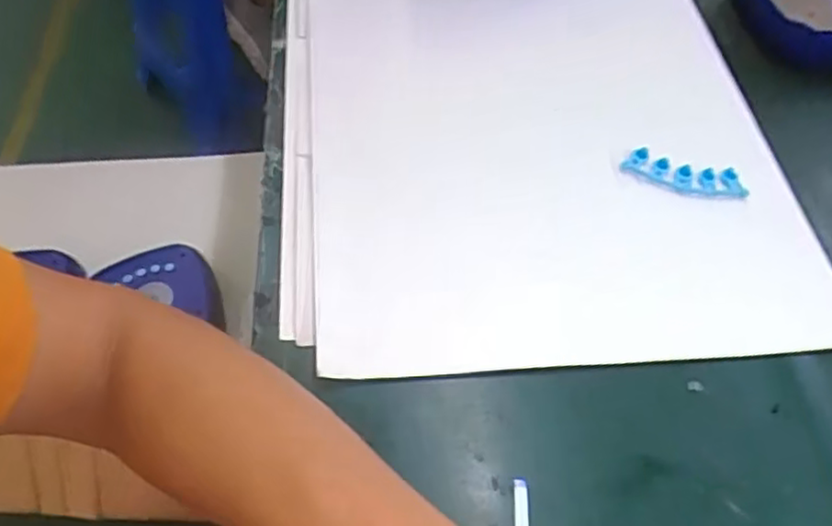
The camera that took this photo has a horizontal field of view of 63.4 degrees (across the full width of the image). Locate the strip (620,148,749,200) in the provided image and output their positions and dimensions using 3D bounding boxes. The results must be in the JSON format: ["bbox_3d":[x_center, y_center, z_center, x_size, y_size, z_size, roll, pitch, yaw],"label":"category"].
[{"bbox_3d":[0.214,-0.069,0.542,0.092,0.026,0.022,12,55,4],"label":"strip"}]

